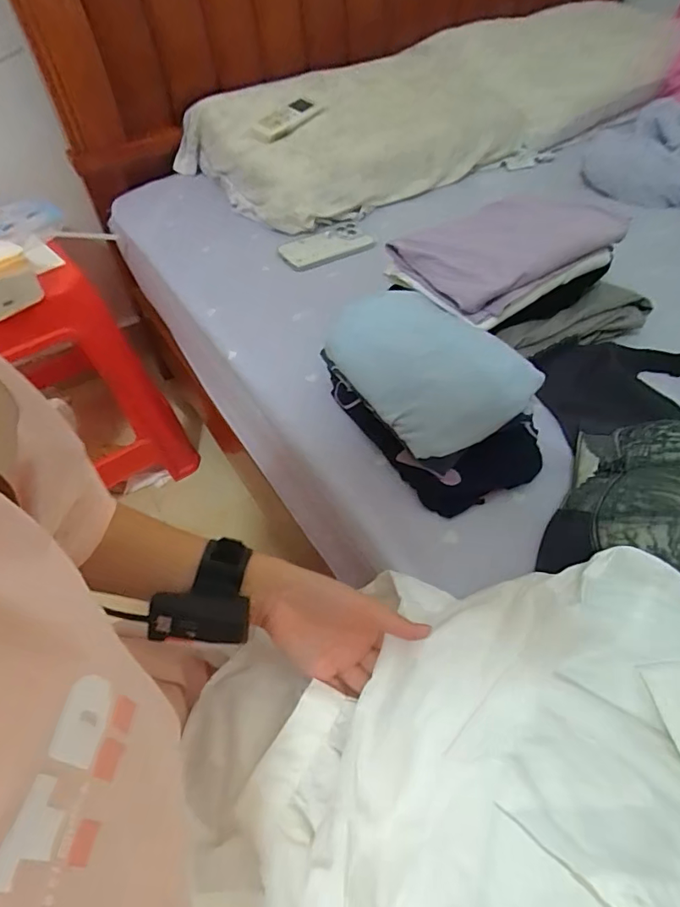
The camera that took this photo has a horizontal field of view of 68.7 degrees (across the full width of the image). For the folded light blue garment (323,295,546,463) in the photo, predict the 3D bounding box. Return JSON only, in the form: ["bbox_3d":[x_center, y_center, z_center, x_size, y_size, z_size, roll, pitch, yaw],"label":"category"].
[{"bbox_3d":[0.076,-0.103,0.521,0.133,0.058,0.236,-23,55,-17],"label":"folded light blue garment"}]

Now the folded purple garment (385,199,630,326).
[{"bbox_3d":[0.186,-0.245,0.570,0.216,0.051,0.147,-26,56,-19],"label":"folded purple garment"}]

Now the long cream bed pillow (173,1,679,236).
[{"bbox_3d":[0.169,-0.634,0.940,0.876,0.128,0.320,-24,55,-17],"label":"long cream bed pillow"}]

